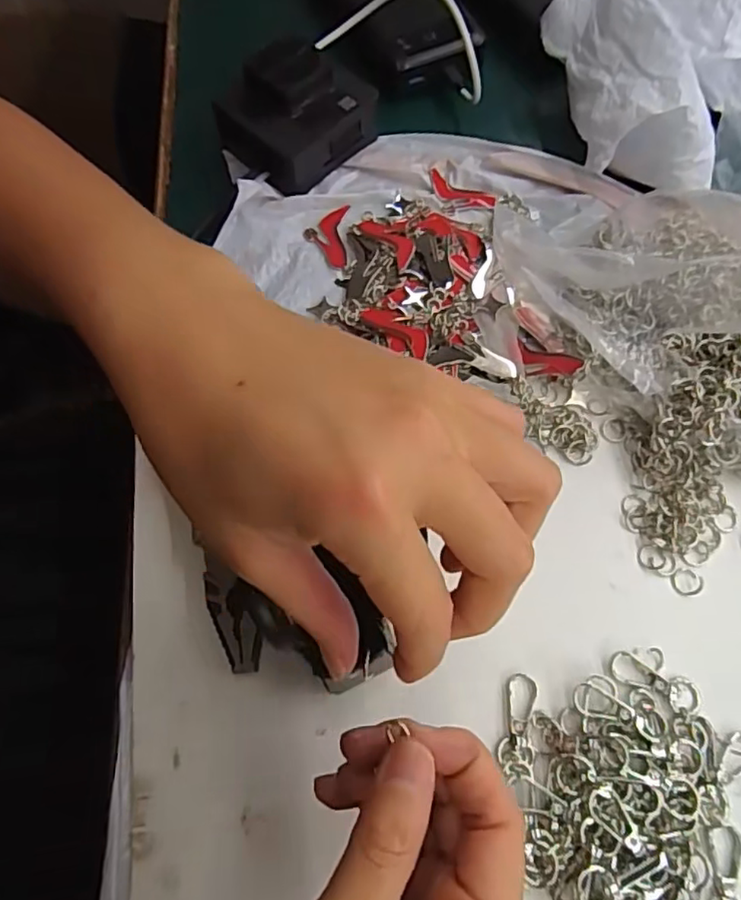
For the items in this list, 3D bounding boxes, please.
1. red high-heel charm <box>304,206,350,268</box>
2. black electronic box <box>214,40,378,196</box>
[{"bbox_3d":[-0.027,-0.129,0.368,0.026,0.008,0.038,2,69,3],"label":"red high-heel charm"},{"bbox_3d":[-0.045,-0.208,0.374,0.080,0.048,0.071,-42,73,-13],"label":"black electronic box"}]

